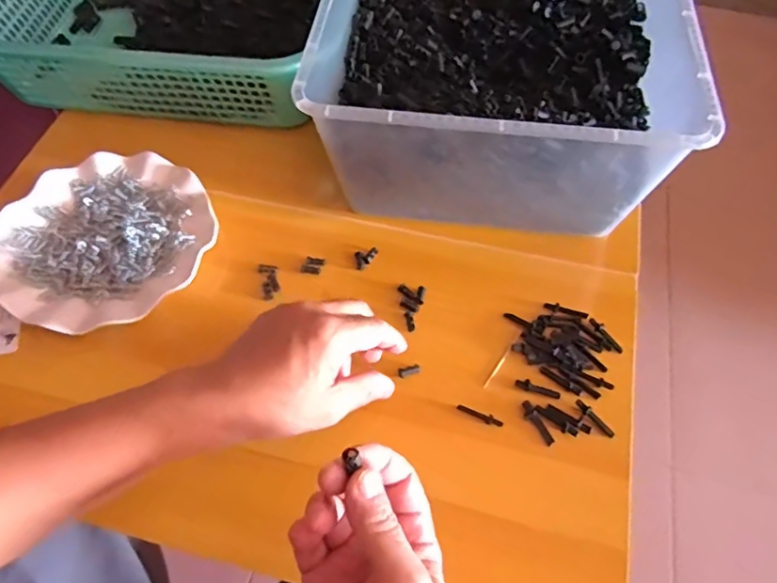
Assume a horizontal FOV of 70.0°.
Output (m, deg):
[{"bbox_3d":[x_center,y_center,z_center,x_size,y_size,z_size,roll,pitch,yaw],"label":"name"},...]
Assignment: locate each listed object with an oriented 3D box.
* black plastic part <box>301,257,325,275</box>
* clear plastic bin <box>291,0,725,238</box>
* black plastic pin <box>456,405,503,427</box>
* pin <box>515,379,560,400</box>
[{"bbox_3d":[-0.066,-0.023,0.483,0.017,0.004,0.016,9,60,5],"label":"black plastic part"},{"bbox_3d":[0.096,-0.205,0.513,0.292,0.141,0.302,7,60,4],"label":"clear plastic bin"},{"bbox_3d":[0.069,0.092,0.415,0.035,0.004,0.007,25,62,14],"label":"black plastic pin"},{"bbox_3d":[0.114,0.074,0.424,0.034,0.004,0.008,18,61,10],"label":"pin"}]

